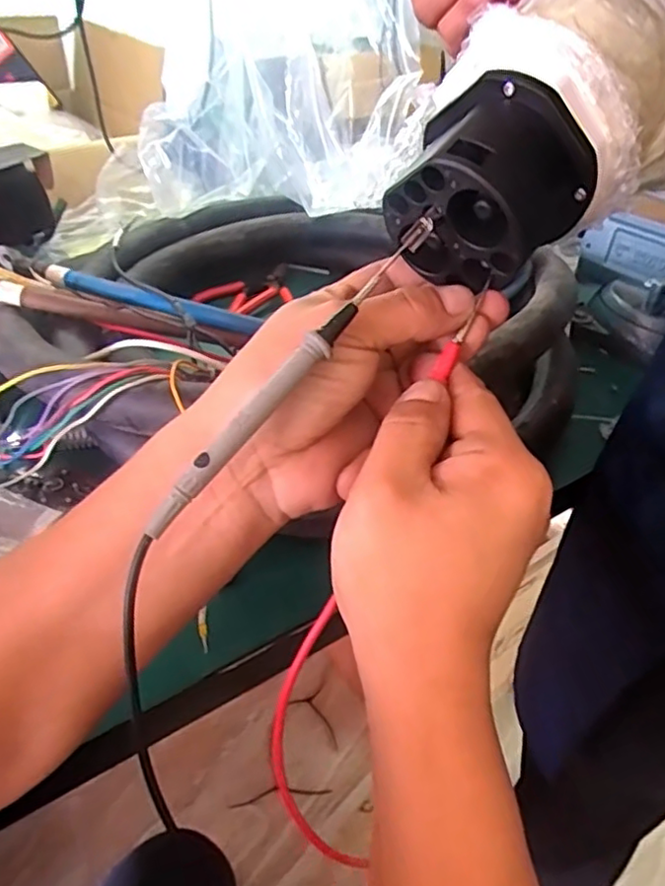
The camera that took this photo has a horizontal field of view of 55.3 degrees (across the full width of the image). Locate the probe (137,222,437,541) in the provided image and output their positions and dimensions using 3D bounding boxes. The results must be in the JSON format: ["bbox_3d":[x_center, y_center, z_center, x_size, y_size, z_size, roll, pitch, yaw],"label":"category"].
[{"bbox_3d":[-0.011,-0.027,0.222,0.007,0.009,0.146,34,76,31],"label":"probe"}]

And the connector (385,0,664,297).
[{"bbox_3d":[0.133,-0.162,0.301,0.274,0.107,0.103,-40,55,-22],"label":"connector"}]

